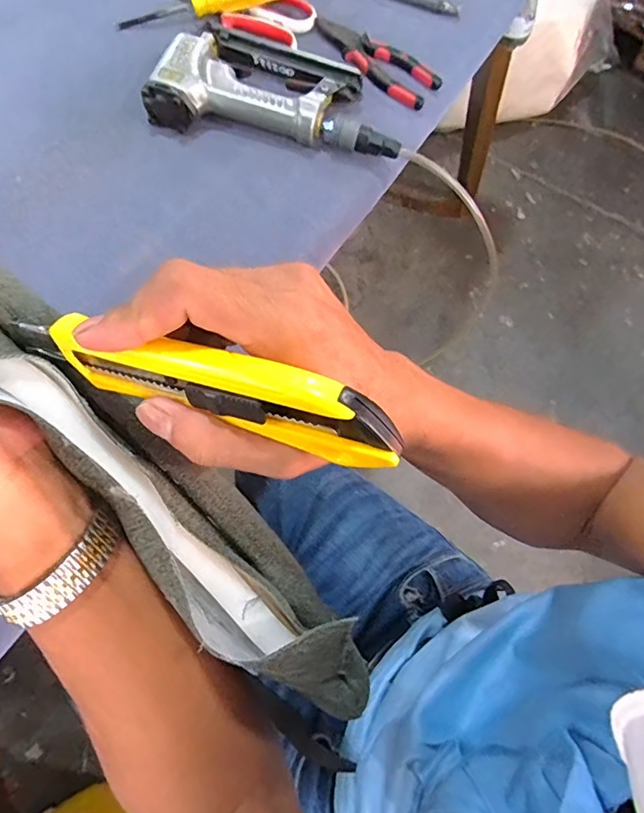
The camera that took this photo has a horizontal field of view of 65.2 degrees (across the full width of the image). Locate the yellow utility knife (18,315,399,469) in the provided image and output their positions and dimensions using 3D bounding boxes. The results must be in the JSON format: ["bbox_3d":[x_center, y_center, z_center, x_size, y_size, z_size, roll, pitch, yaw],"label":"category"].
[{"bbox_3d":[-0.034,-0.008,0.182,0.128,0.024,0.023,17,70,7],"label":"yellow utility knife"}]

